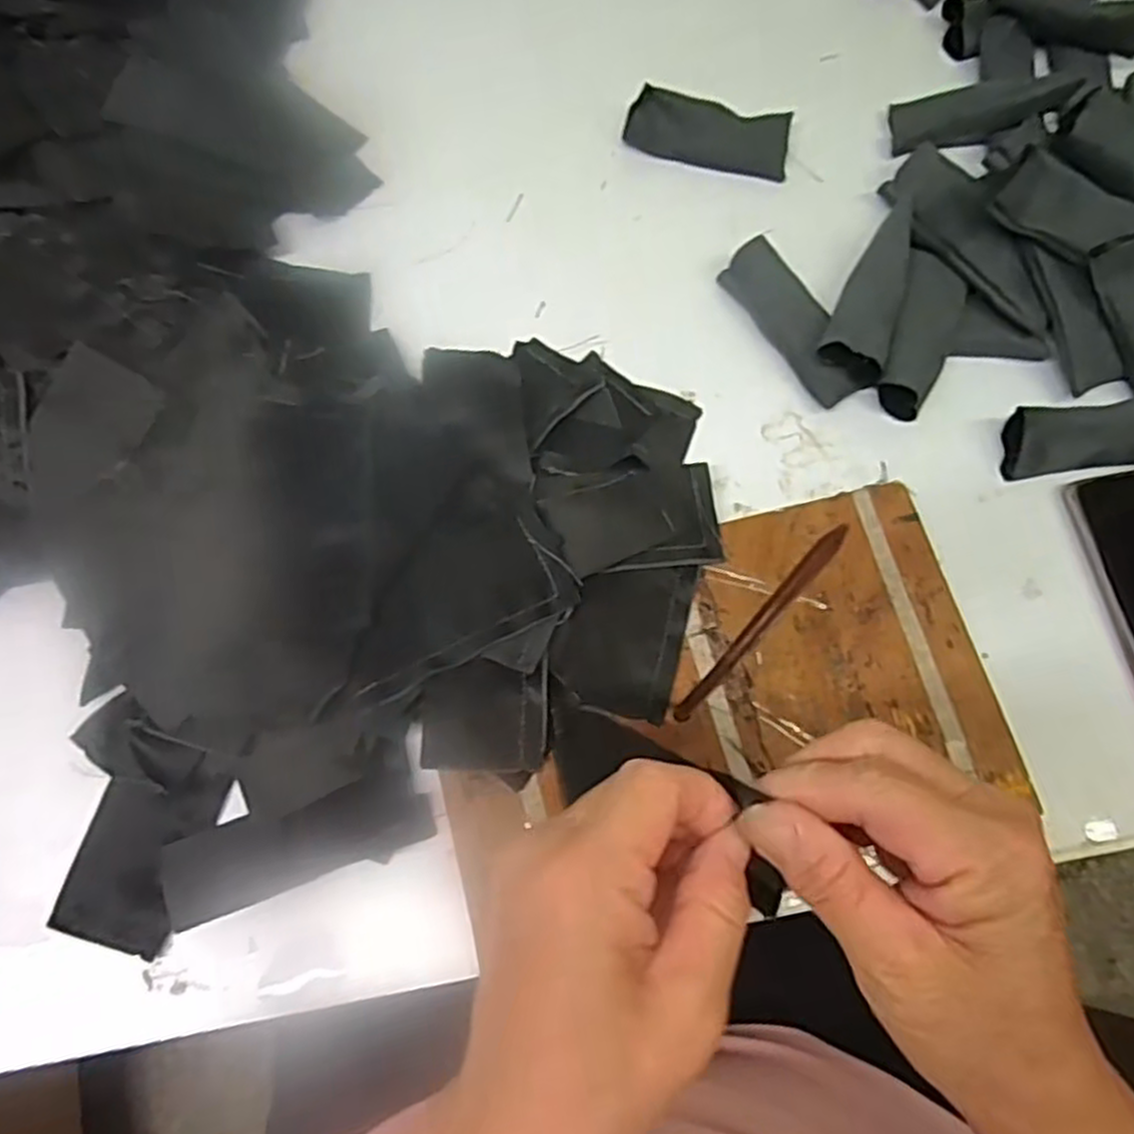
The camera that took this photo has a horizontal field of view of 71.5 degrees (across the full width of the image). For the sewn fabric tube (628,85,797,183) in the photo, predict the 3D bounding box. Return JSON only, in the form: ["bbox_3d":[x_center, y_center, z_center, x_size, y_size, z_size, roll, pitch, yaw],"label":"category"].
[{"bbox_3d":[0.090,-0.275,0.495,0.101,0.021,0.037,13,73,3],"label":"sewn fabric tube"}]

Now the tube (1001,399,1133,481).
[{"bbox_3d":[0.295,-0.073,0.431,0.107,0.033,0.039,-11,73,-5],"label":"tube"}]

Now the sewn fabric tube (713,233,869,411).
[{"bbox_3d":[0.129,-0.138,0.451,0.029,0.028,0.104,-28,76,-10],"label":"sewn fabric tube"}]

